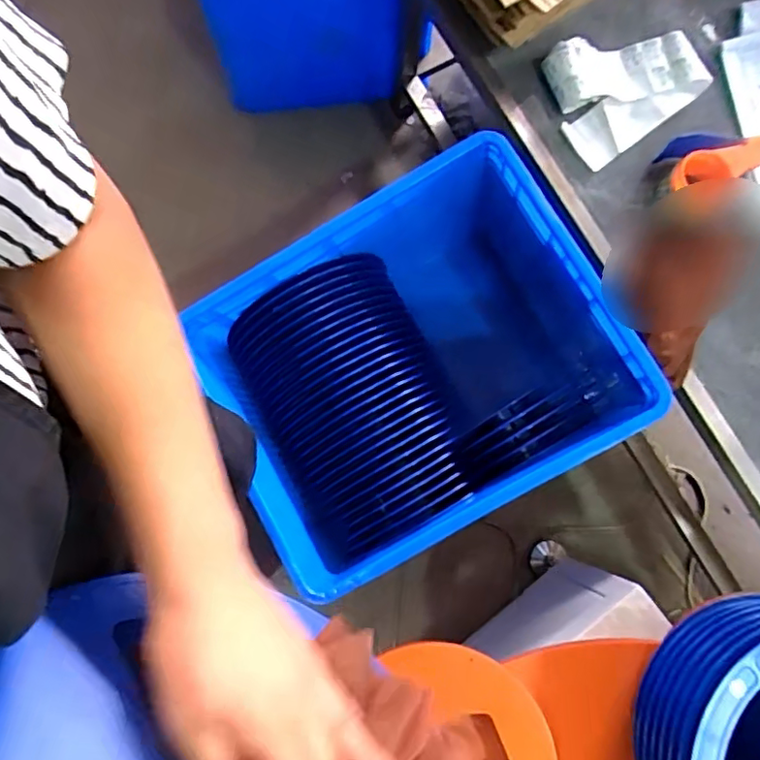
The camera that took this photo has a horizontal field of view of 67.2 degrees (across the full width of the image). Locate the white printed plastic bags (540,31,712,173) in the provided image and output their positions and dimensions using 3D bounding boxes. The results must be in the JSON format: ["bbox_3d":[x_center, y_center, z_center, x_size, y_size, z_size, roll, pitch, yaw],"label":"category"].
[{"bbox_3d":[0.354,-0.436,0.839,0.199,0.045,0.211,39,110,-23],"label":"white printed plastic bags"}]

